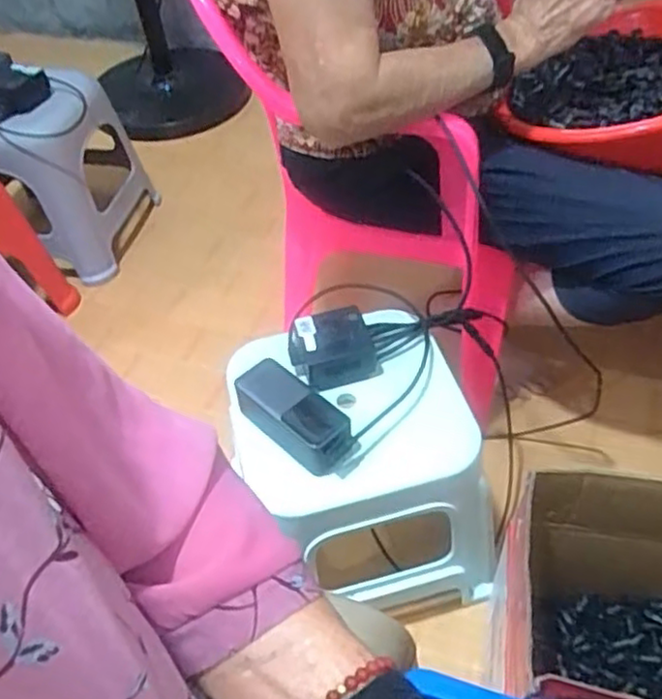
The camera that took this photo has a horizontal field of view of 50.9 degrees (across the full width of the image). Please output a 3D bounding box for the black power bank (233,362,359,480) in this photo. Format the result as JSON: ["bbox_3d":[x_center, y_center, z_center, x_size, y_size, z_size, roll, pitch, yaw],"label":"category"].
[{"bbox_3d":[-0.038,0.068,0.726,0.137,0.040,0.061,34,58,30],"label":"black power bank"}]

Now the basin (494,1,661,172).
[{"bbox_3d":[0.378,-0.322,0.851,0.312,0.114,0.334,4,44,32],"label":"basin"}]

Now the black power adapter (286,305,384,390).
[{"bbox_3d":[0.003,0.001,0.786,0.096,0.041,0.085,-12,48,-8],"label":"black power adapter"}]

